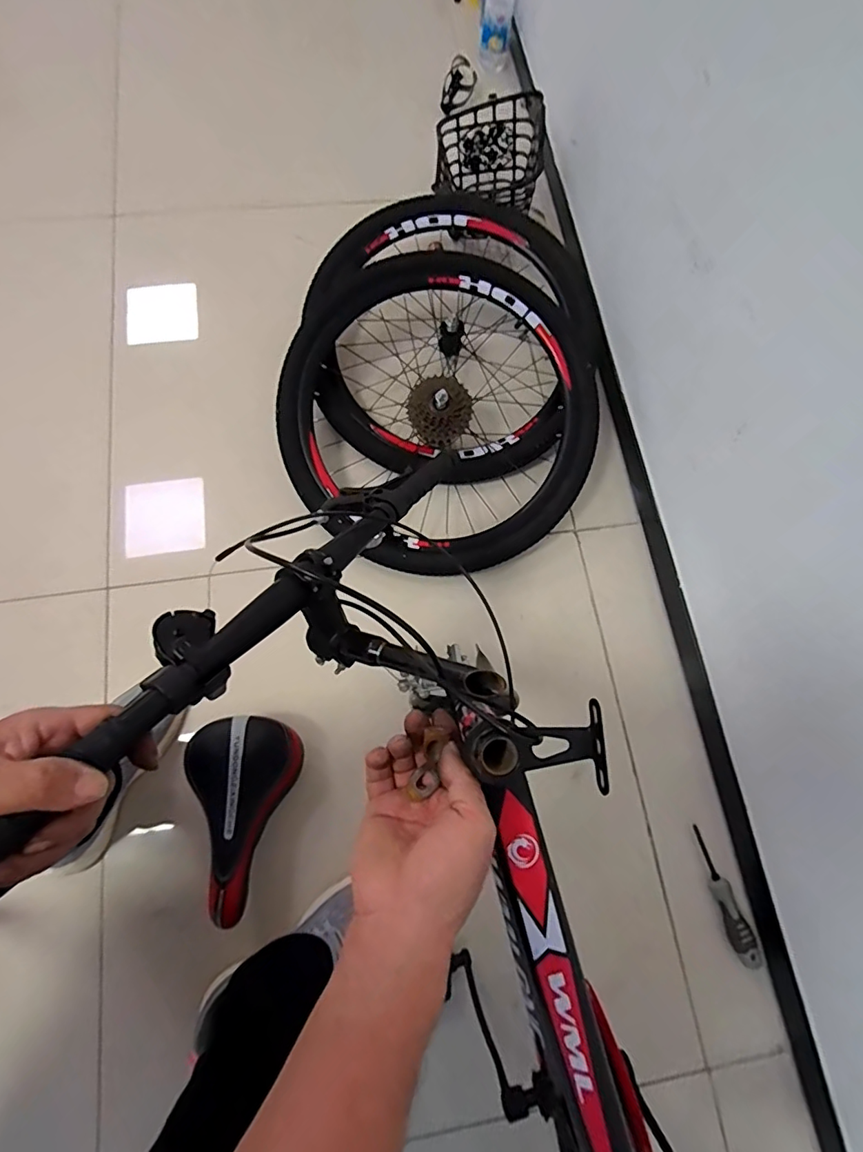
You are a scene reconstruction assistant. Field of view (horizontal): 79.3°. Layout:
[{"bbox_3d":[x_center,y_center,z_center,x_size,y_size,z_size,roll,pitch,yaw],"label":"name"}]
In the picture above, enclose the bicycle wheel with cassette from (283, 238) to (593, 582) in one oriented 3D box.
[{"bbox_3d":[0.014,-0.296,0.902,0.553,0.150,0.553,1,80,-8],"label":"bicycle wheel with cassette"}]

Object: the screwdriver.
[{"bbox_3d":[0.436,0.469,0.765,0.036,0.030,0.181,-10,74,-4],"label":"screwdriver"}]

